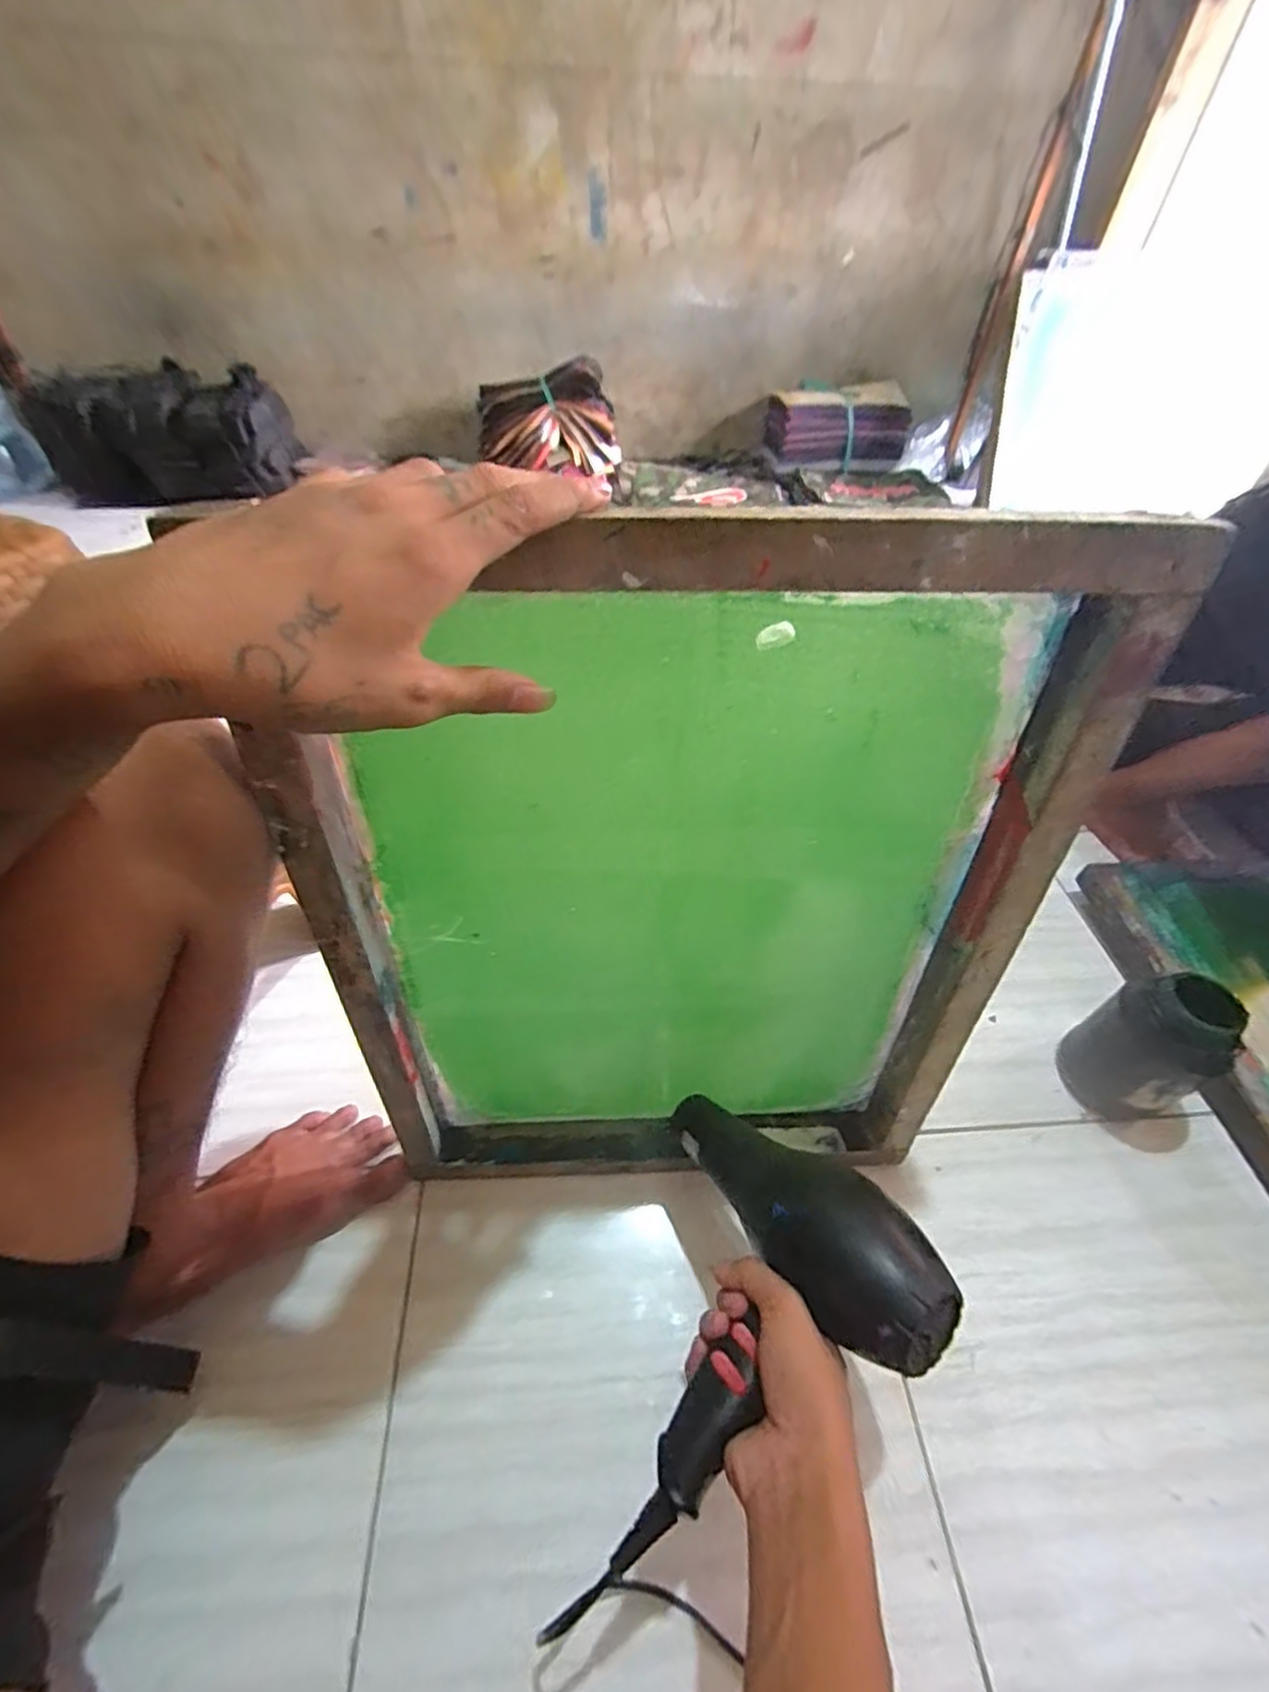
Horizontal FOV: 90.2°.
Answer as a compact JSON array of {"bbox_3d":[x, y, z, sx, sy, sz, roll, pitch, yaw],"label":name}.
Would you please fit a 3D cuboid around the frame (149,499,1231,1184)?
[{"bbox_3d":[0.028,0.073,0.441,0.442,0.549,0.048,-1,37,-2],"label":"frame"}]

